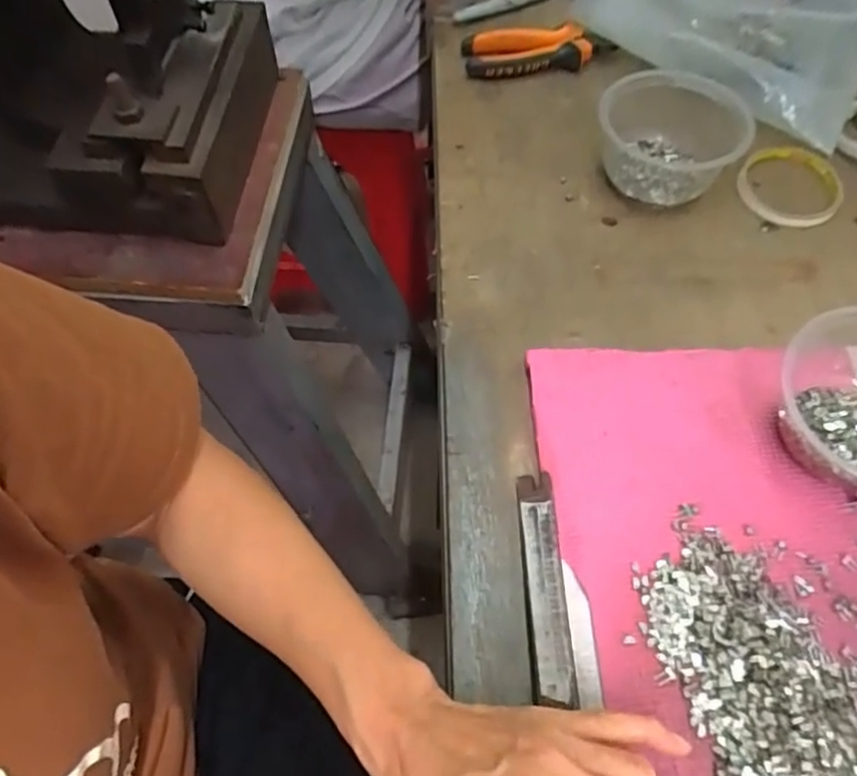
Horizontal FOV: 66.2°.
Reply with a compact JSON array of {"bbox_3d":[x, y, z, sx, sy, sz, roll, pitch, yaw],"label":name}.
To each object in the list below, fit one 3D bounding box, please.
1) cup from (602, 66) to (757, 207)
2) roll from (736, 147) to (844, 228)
[{"bbox_3d":[0.200,-0.210,0.544,0.111,0.064,0.103,-1,59,1],"label":"cup"},{"bbox_3d":[0.306,-0.174,0.553,0.082,0.009,0.098,30,65,18],"label":"roll"}]

